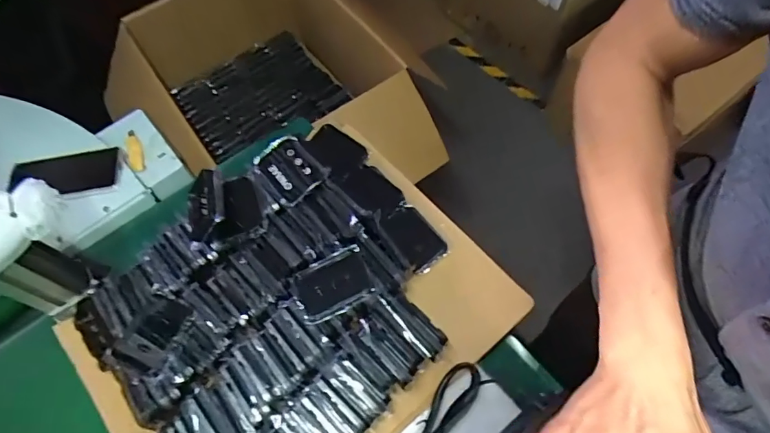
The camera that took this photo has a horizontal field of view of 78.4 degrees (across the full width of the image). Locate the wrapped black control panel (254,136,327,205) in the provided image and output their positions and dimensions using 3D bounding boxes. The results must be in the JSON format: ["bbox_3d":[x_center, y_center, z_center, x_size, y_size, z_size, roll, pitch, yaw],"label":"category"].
[{"bbox_3d":[-0.128,-0.063,0.631,0.067,0.024,0.083,-36,66,-15],"label":"wrapped black control panel"}]

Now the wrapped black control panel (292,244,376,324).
[{"bbox_3d":[-0.063,0.081,0.563,0.091,0.011,0.069,-25,64,-10],"label":"wrapped black control panel"}]

